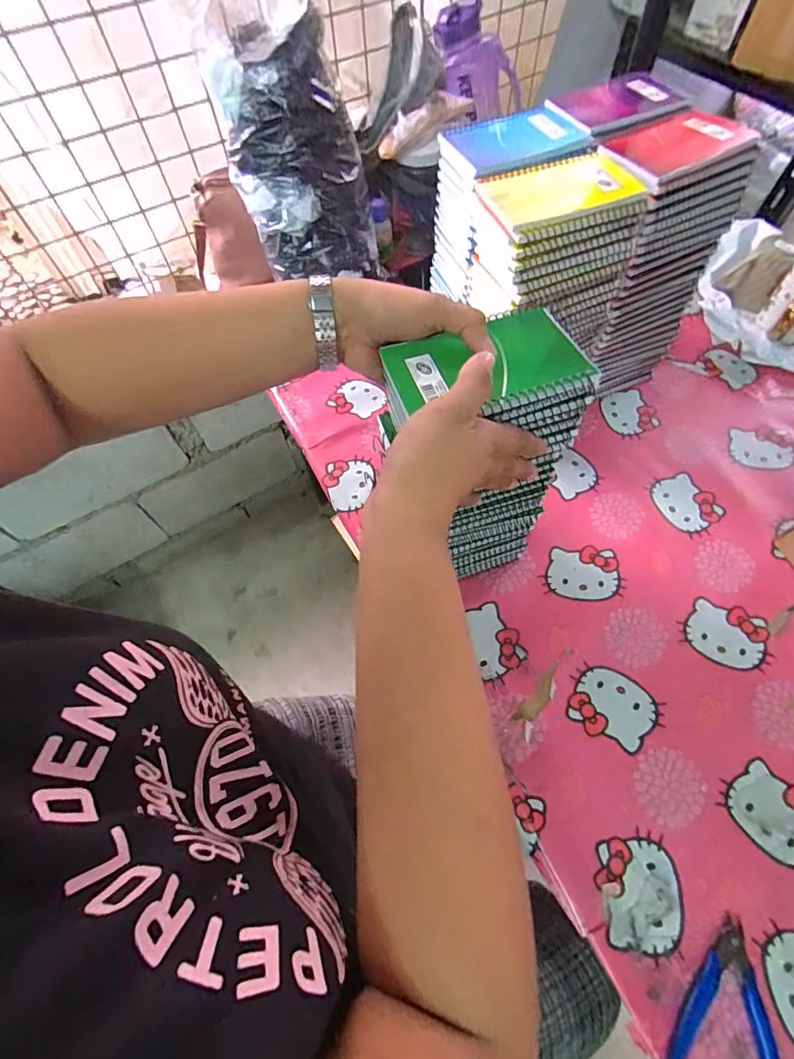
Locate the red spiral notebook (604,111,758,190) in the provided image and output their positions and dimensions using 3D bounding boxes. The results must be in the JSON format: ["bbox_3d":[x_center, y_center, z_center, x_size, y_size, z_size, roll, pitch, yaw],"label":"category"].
[{"bbox_3d":[0.270,-0.377,0.457,0.157,0.020,0.092,-31,65,-13],"label":"red spiral notebook"}]

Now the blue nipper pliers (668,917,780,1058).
[{"bbox_3d":[0.262,0.378,0.365,0.080,0.012,0.112,19,65,13],"label":"blue nipper pliers"}]

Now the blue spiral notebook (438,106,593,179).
[{"bbox_3d":[0.121,-0.397,0.473,0.126,0.007,0.099,-20,63,-7],"label":"blue spiral notebook"}]

